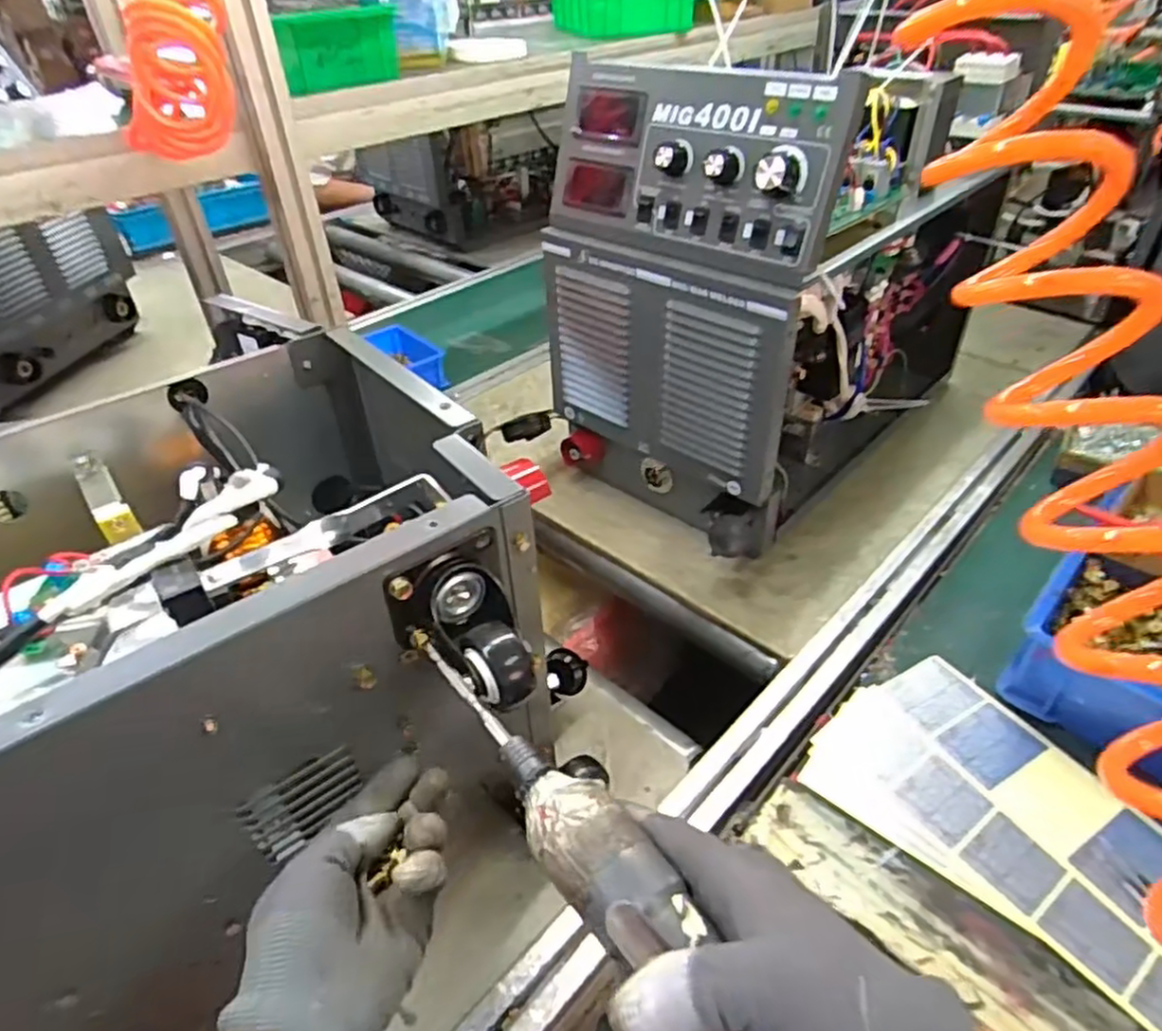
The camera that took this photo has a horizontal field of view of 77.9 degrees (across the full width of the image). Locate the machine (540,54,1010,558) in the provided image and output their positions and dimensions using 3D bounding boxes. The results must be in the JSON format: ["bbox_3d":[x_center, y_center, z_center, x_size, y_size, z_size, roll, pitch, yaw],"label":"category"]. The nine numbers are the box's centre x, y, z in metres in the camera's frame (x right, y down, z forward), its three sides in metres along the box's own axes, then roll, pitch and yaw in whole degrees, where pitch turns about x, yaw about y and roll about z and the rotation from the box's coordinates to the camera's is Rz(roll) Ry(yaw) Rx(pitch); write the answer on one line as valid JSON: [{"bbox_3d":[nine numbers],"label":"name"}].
[{"bbox_3d":[0.235,-0.272,0.812,0.272,0.435,0.511,30,49,34],"label":"machine"}]

